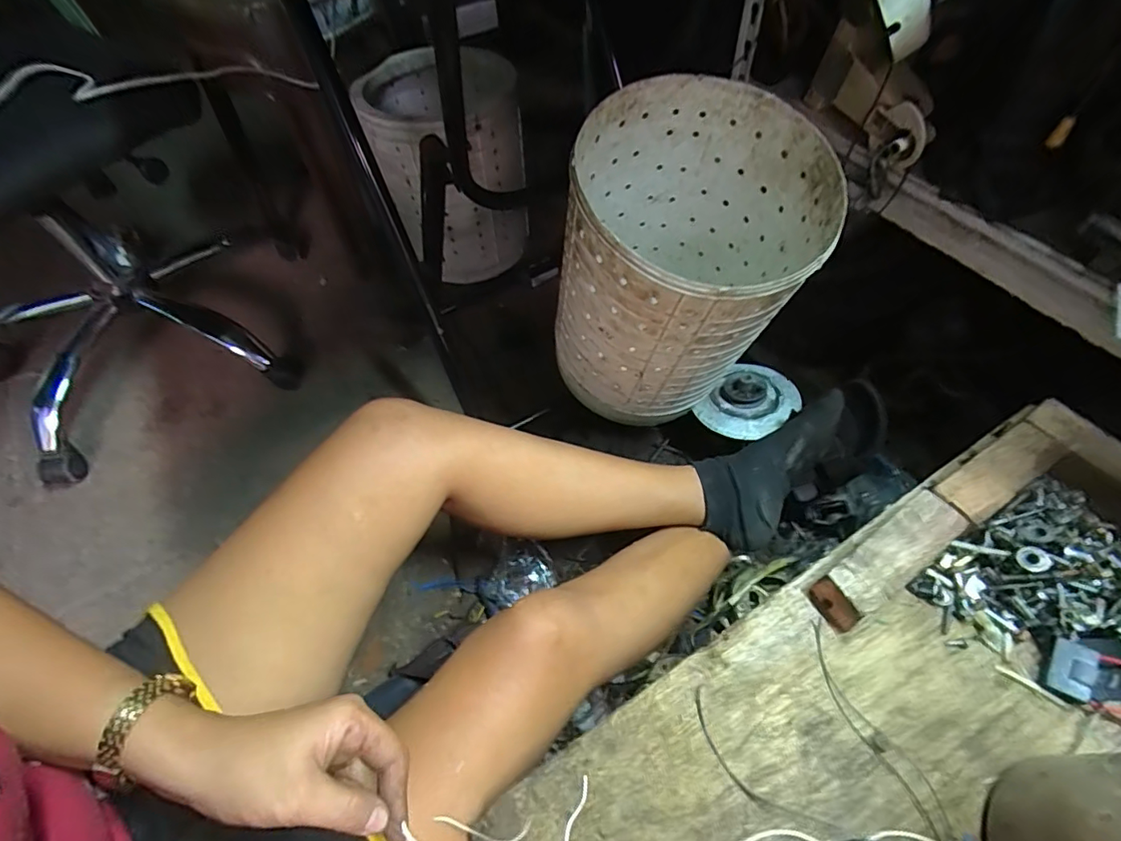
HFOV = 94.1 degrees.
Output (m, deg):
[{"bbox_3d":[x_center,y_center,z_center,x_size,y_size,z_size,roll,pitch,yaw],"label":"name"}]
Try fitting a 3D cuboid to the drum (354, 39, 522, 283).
[{"bbox_3d":[-0.195,-0.458,0.980,0.238,0.339,0.247,-13,55,-5],"label":"drum"}]

